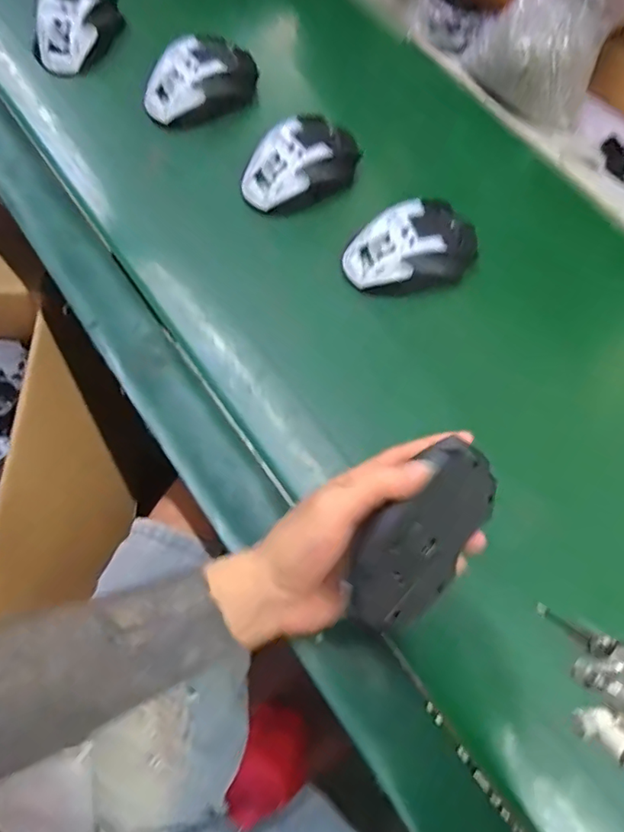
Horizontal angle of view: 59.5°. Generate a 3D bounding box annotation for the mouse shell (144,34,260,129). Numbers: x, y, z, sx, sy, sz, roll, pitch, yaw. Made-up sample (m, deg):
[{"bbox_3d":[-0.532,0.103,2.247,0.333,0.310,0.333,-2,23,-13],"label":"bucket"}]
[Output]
[{"bbox_3d":[-0.107,-0.328,0.533,0.113,0.045,0.057,-28,71,-13],"label":"mouse shell"}]

